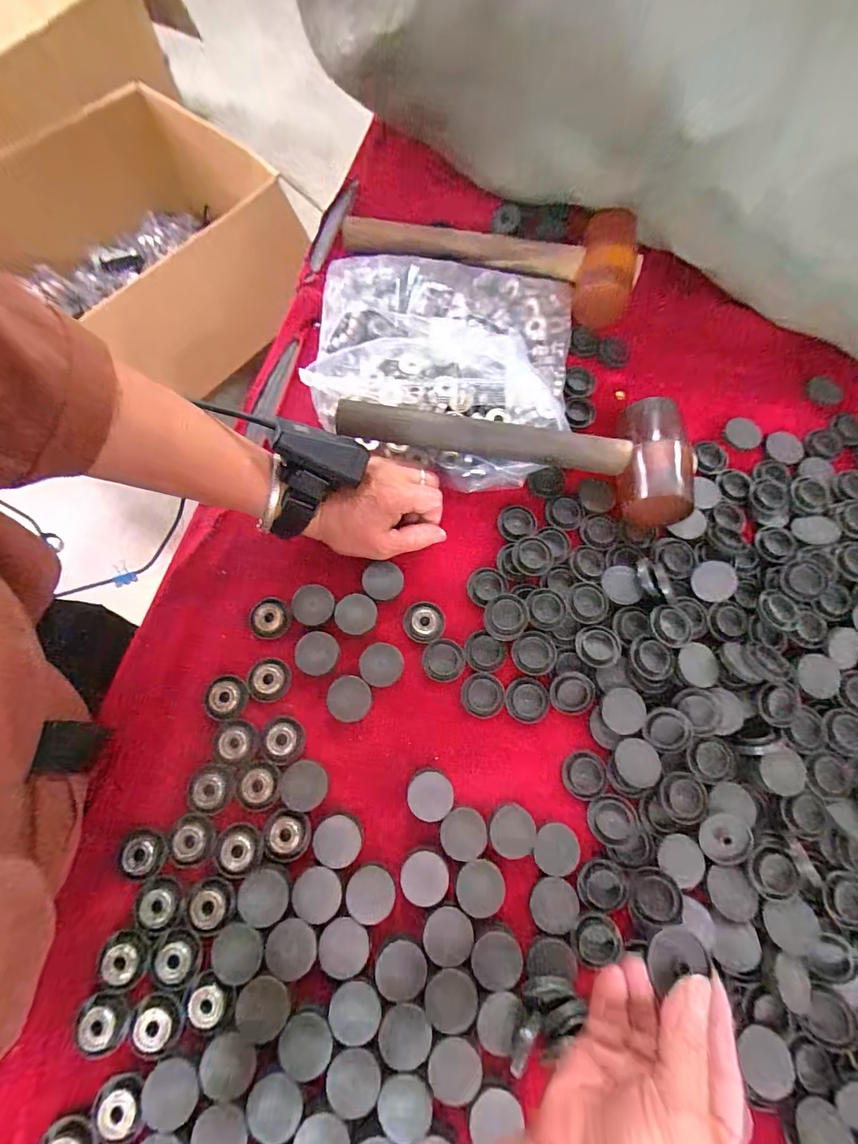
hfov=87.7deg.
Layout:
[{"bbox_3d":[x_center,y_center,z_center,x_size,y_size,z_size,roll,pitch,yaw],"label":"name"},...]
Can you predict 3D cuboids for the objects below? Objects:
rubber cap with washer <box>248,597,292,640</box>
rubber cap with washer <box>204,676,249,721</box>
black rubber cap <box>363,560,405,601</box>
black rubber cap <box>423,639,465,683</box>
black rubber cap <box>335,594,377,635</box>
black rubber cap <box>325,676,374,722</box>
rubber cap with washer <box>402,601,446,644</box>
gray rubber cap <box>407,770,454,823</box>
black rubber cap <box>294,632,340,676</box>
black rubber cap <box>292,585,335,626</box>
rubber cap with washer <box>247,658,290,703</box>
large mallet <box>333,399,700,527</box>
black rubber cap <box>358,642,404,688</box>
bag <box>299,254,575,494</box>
[{"bbox_3d":[-0.126,0.036,0.354,0.031,0.007,0.031,6,74,0],"label":"rubber cap with washer"},{"bbox_3d":[-0.153,0.095,0.335,0.030,0.004,0.031,0,74,-2],"label":"rubber cap with washer"},{"bbox_3d":[-0.037,0.007,0.359,0.032,0.006,0.030,0,74,-2],"label":"black rubber cap"},{"bbox_3d":[0.012,0.069,0.348,0.032,0.004,0.032,0,74,-2],"label":"black rubber cap"},{"bbox_3d":[-0.058,0.033,0.352,0.031,0.004,0.032,0,74,-2],"label":"black rubber cap"},{"bbox_3d":[-0.060,0.095,0.335,0.032,0.005,0.032,4,74,-1],"label":"black rubber cap"},{"bbox_3d":[-0.004,0.040,0.355,0.033,0.004,0.032,4,74,-1],"label":"rubber cap with washer"},{"bbox_3d":[0.001,0.159,0.317,0.032,0.004,0.031,0,74,-2],"label":"gray rubber cap"},{"bbox_3d":[-0.086,0.062,0.341,0.032,0.004,0.032,0,74,-2],"label":"black rubber cap"},{"bbox_3d":[-0.091,0.026,0.351,0.032,0.004,0.031,0,74,-2],"label":"black rubber cap"},{"bbox_3d":[-0.122,0.082,0.340,0.030,0.005,0.031,0,74,-2],"label":"rubber cap with washer"},{"bbox_3d":[0.073,-0.107,0.374,0.292,0.050,0.094,9,74,1],"label":"large mallet"},{"bbox_3d":[-0.036,0.071,0.342,0.032,0.004,0.031,0,74,-2],"label":"black rubber cap"},{"bbox_3d":[0.010,-0.194,0.390,0.235,0.061,0.226,7,74,0],"label":"bag"}]

